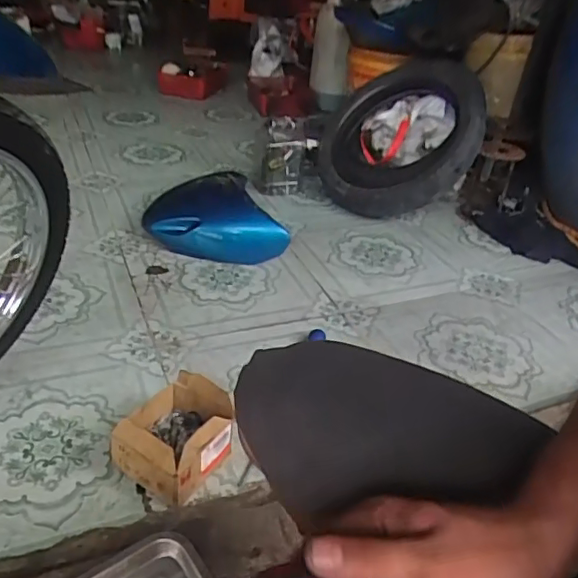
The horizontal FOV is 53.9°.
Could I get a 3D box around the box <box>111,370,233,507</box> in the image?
[{"bbox_3d":[-0.166,0.214,0.840,0.133,0.099,0.151,20,35,20],"label":"box"}]

